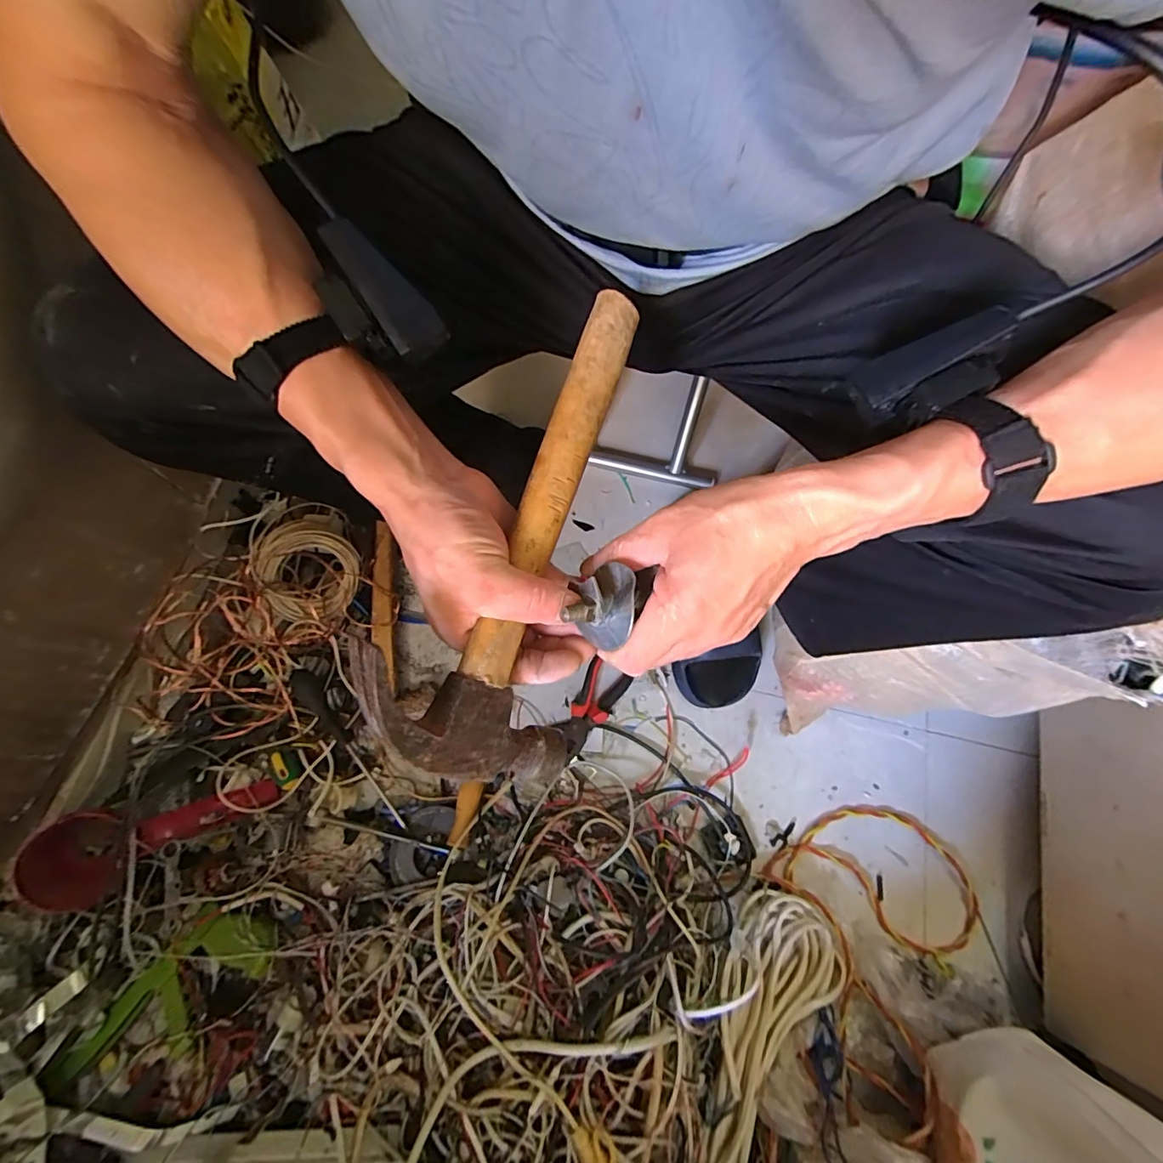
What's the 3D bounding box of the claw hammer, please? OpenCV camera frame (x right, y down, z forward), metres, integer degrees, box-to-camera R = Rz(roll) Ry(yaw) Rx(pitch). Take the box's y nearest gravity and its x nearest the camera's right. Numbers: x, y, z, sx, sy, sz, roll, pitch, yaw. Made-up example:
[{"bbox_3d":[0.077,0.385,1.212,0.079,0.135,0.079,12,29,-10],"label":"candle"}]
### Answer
[{"bbox_3d":[-0.037,-0.036,0.273,0.026,0.129,0.291,13,91,42],"label":"claw hammer"}]

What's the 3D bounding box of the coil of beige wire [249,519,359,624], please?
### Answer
[{"bbox_3d":[-0.336,-0.012,0.614,0.113,0.032,0.115,18,83,-37],"label":"coil of beige wire"}]

